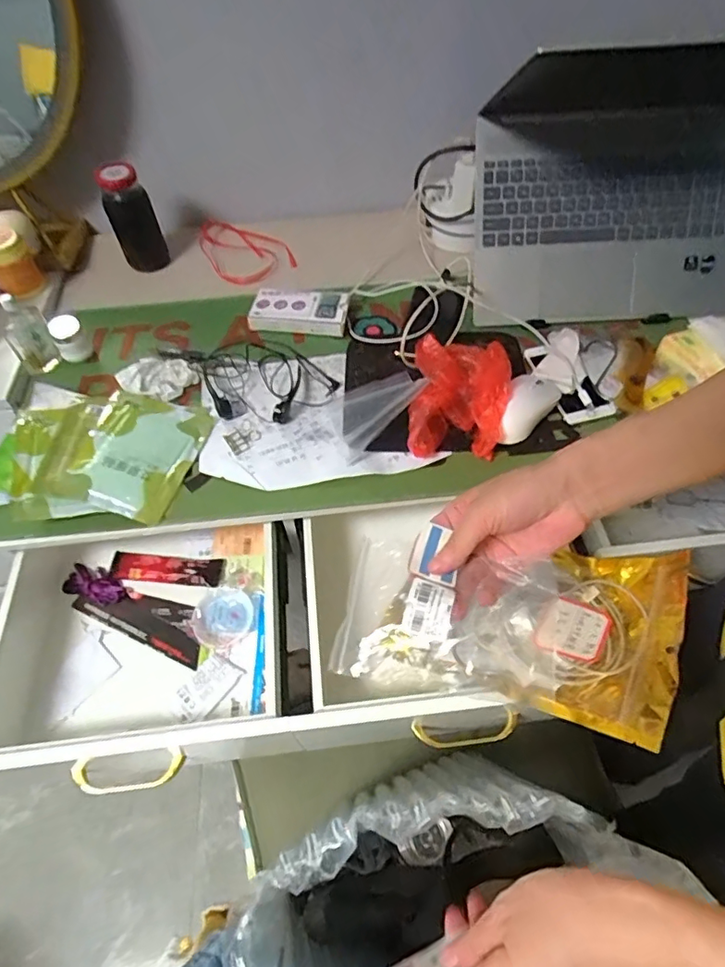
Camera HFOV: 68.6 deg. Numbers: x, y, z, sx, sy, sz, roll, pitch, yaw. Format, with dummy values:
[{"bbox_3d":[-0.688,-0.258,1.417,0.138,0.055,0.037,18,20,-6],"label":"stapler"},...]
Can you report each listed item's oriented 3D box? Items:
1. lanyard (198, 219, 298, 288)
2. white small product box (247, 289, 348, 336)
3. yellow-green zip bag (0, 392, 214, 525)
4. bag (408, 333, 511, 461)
[{"bbox_3d":[-0.196,-0.394,0.879,0.131,0.034,0.196,-21,56,-12],"label":"lanyard"},{"bbox_3d":[-0.089,-0.244,0.754,0.134,0.026,0.065,6,55,7],"label":"white small product box"},{"bbox_3d":[-0.313,-0.034,0.616,0.231,0.033,0.194,5,55,6],"label":"yellow-green zip bag"},{"bbox_3d":[0.111,-0.102,0.621,0.112,0.059,0.148,8,55,9],"label":"bag"}]

